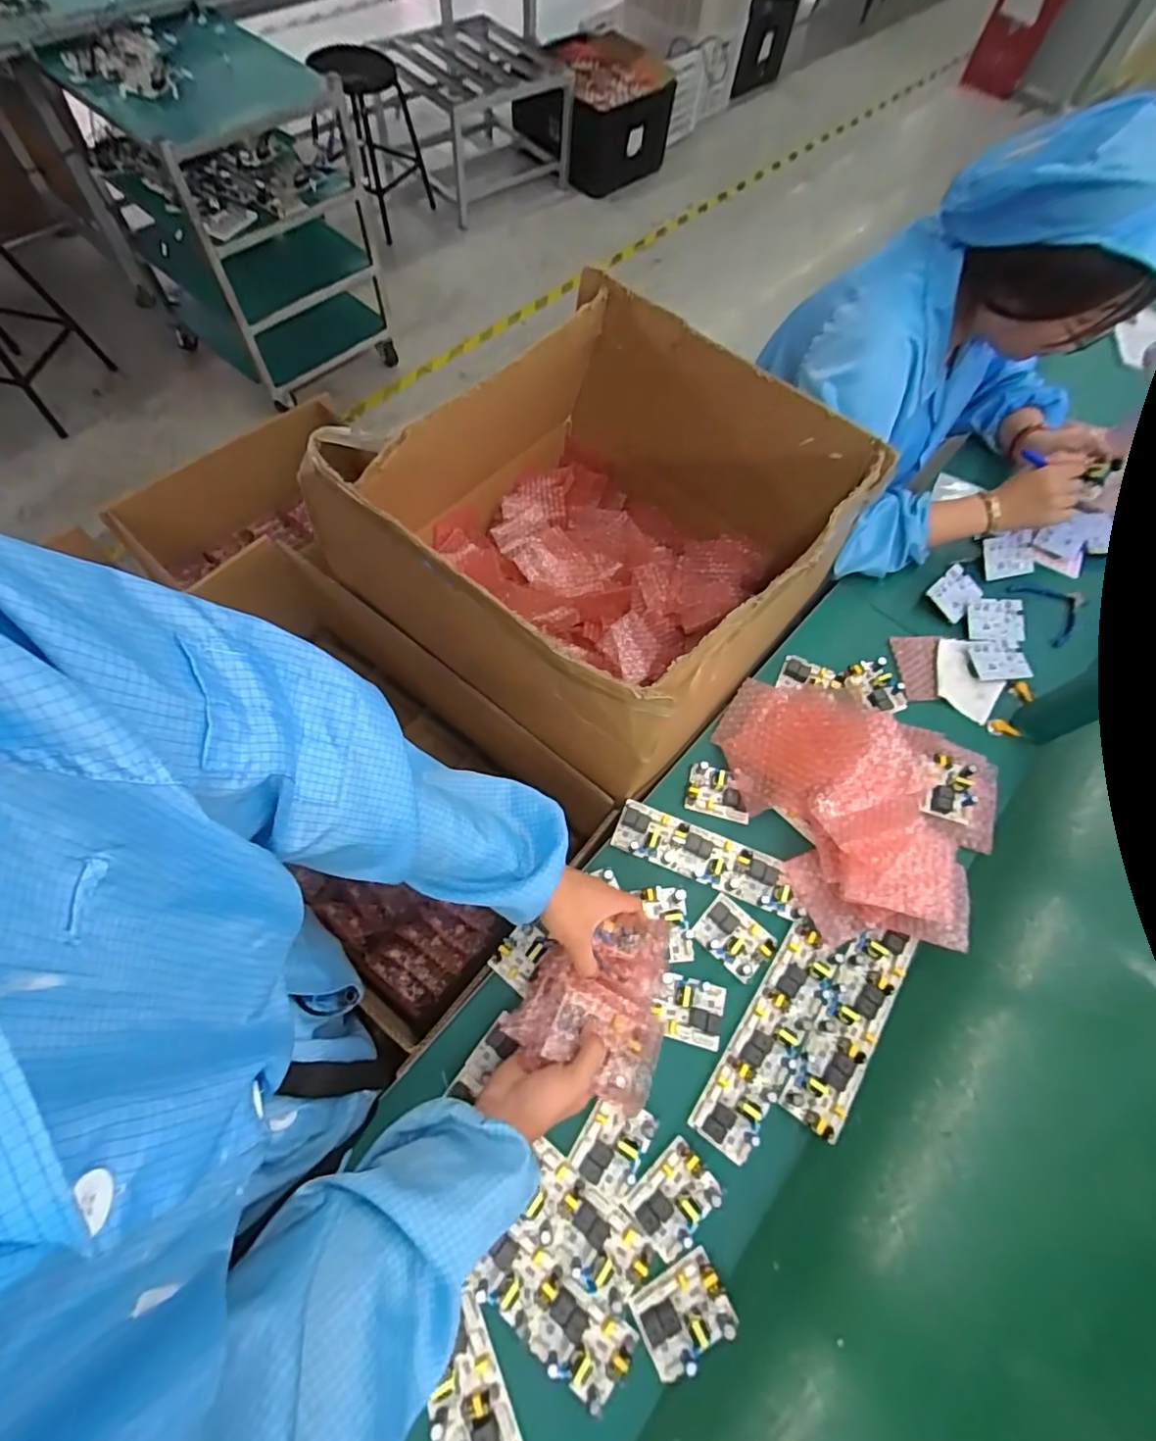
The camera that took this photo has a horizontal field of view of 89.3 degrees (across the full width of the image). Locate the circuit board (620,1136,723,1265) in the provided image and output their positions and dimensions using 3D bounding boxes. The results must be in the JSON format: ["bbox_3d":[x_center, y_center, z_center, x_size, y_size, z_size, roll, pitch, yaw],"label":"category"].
[{"bbox_3d":[0.093,0.458,0.558,0.082,0.016,0.064,-36,70,-18],"label":"circuit board"}]

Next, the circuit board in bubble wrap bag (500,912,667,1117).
[{"bbox_3d":[0.020,0.251,0.550,0.130,0.049,0.154,23,65,8],"label":"circuit board in bubble wrap bag"}]

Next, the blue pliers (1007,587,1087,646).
[{"bbox_3d":[0.741,-0.176,0.905,0.109,0.009,0.113,-21,70,-14],"label":"blue pliers"}]

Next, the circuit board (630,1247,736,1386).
[{"bbox_3d":[0.095,0.529,0.519,0.080,0.017,0.063,-23,67,-14],"label":"circuit board"}]

